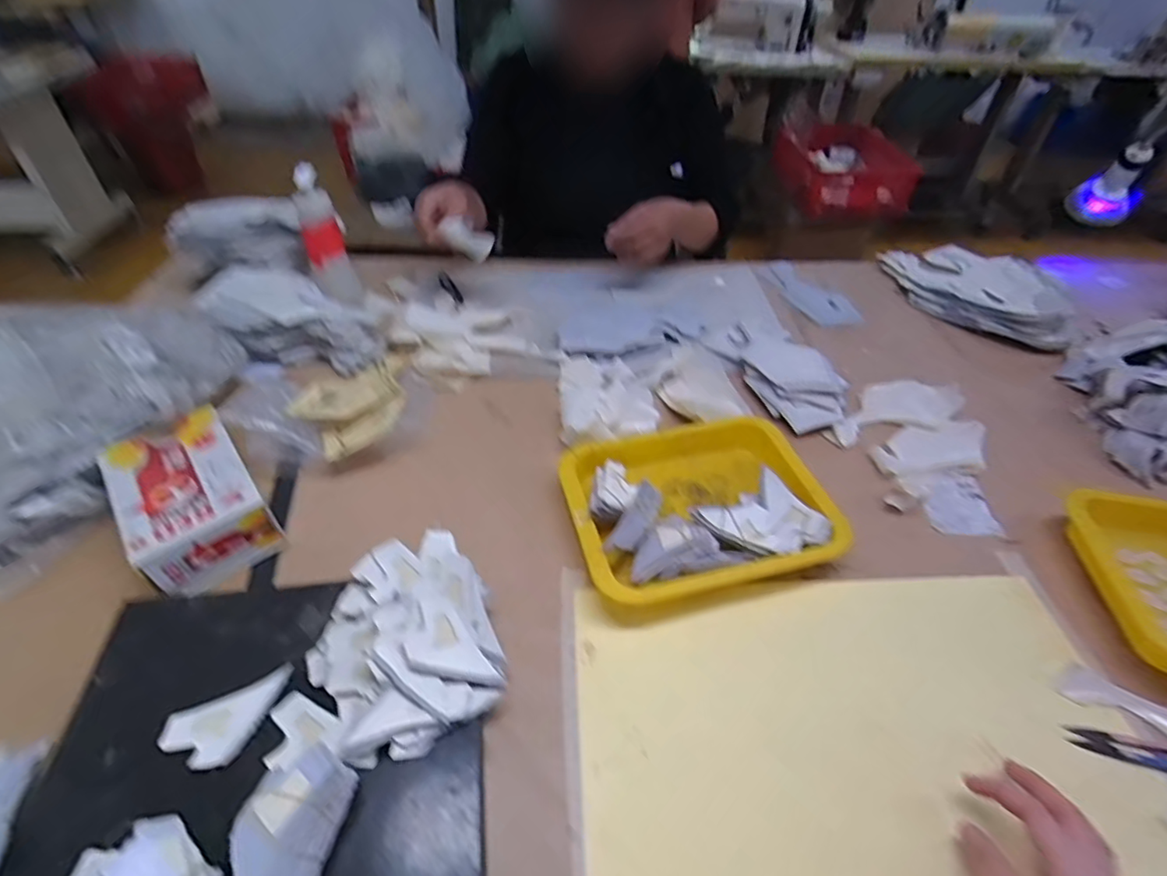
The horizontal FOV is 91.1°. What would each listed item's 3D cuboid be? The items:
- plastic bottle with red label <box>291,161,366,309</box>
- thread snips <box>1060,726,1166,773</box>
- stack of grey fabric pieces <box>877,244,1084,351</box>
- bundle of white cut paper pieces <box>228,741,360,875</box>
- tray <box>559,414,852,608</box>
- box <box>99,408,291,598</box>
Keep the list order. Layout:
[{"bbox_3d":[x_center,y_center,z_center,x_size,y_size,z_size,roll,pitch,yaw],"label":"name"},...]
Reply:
[{"bbox_3d":[-0.351,-0.267,0.787,0.061,0.175,0.049,-15,47,-19],"label":"plastic bottle with red label"},{"bbox_3d":[0.430,0.242,0.441,0.094,0.015,0.021,13,44,10],"label":"thread snips"},{"bbox_3d":[0.652,-0.251,0.954,0.310,0.048,0.228,30,50,26],"label":"stack of grey fabric pieces"},{"bbox_3d":[-0.182,0.244,0.348,0.052,0.046,0.093,6,44,4],"label":"bundle of white cut paper pieces"},{"bbox_3d":[0.112,0.066,0.590,0.251,0.053,0.204,-10,45,-14],"label":"tray"},{"bbox_3d":[-0.370,0.054,0.540,0.110,0.054,0.160,-29,52,-29],"label":"box"}]

